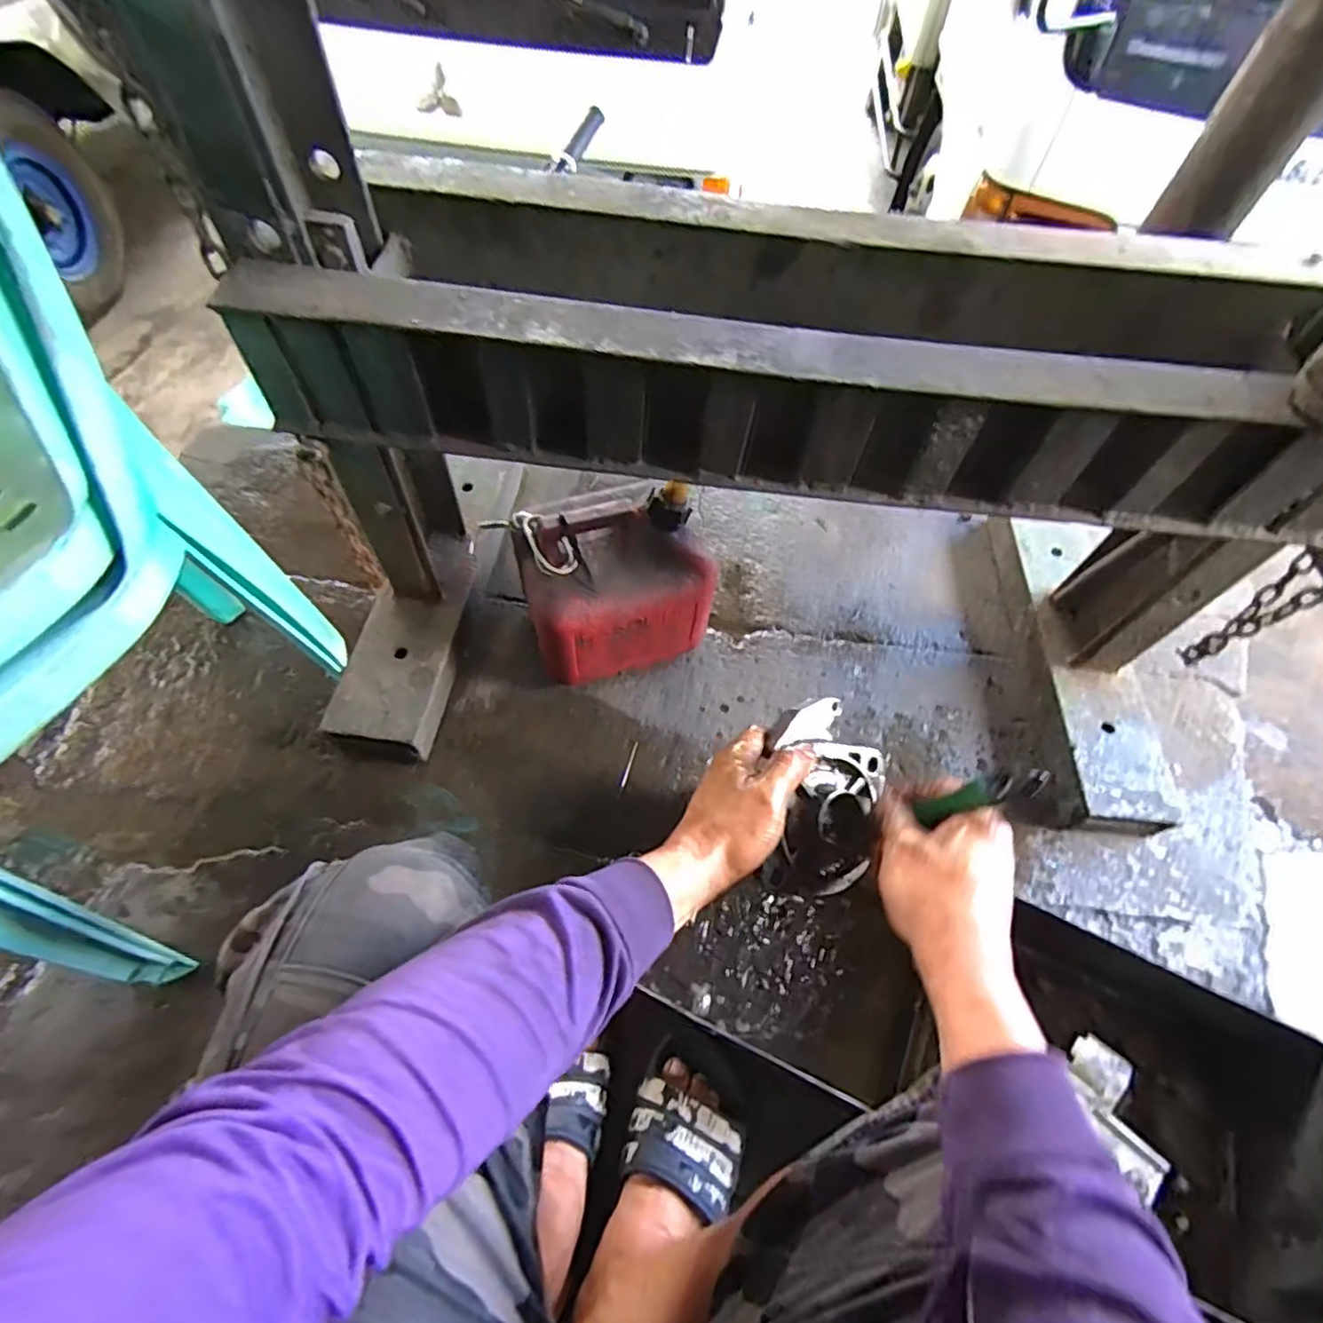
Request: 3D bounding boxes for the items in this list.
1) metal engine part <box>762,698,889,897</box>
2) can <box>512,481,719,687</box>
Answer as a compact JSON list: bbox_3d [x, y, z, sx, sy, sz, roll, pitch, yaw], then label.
[{"bbox_3d":[0.128,0.108,0.498,0.085,0.066,0.143,11,60,3],"label":"metal engine part"},{"bbox_3d":[-0.055,-0.092,0.883,0.237,0.253,0.151,-18,63,-13],"label":"can"}]

